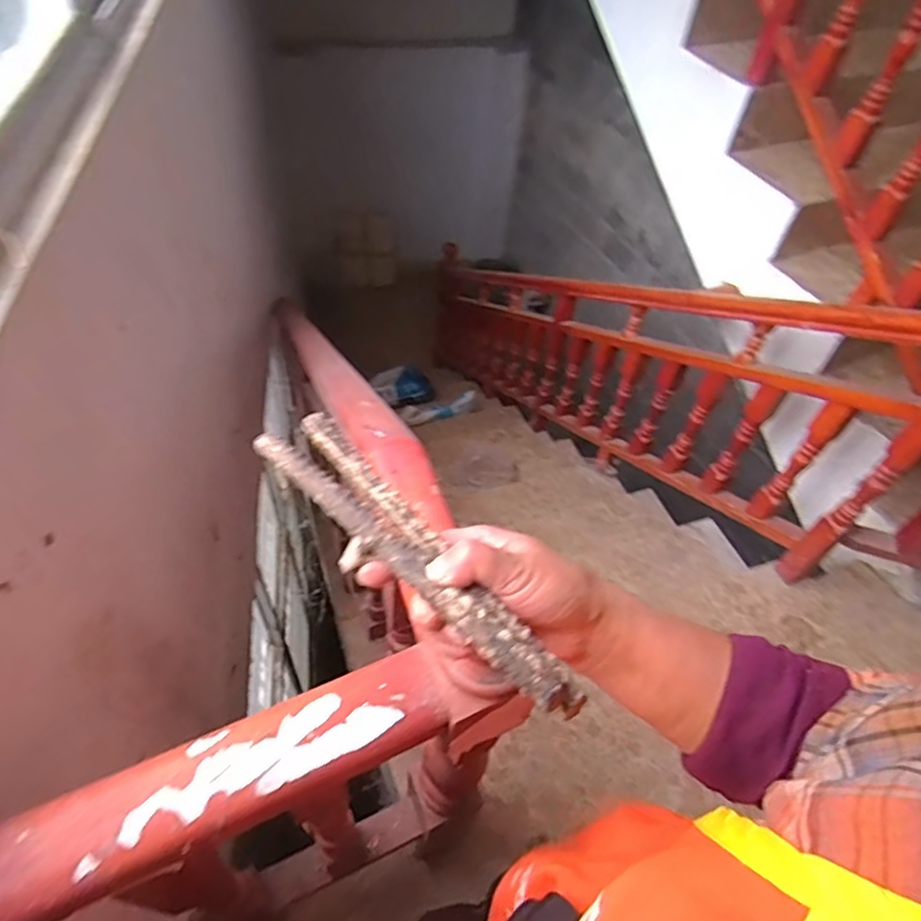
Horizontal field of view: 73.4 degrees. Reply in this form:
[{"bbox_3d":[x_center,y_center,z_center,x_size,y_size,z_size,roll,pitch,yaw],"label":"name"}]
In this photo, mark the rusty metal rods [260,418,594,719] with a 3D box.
[{"bbox_3d":[-0.040,0.042,0.368,0.039,0.028,0.279,-30,49,-28],"label":"rusty metal rods"}]

